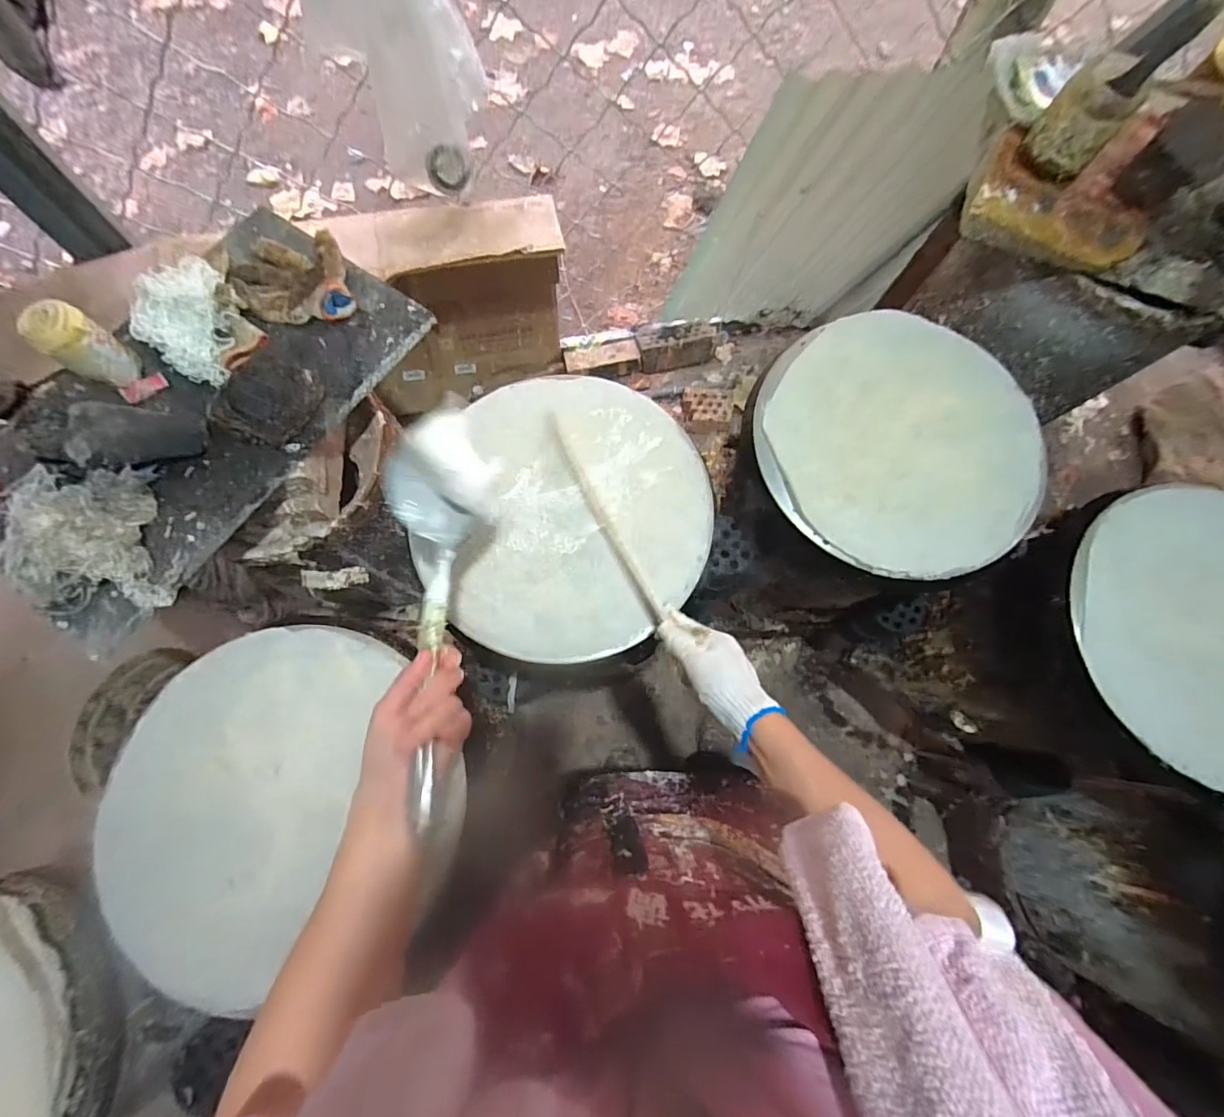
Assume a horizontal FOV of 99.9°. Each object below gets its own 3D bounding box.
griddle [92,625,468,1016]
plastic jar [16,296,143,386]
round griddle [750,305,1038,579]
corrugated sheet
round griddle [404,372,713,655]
[{"bbox_3d":[-0.381,0.268,0.563,0.380,0.042,0.334,-29,78,-8],"label":"griddle"},{"bbox_3d":[-0.664,-0.267,0.648,0.057,0.096,0.067,34,78,7],"label":"plastic jar"},{"bbox_3d":[0.392,-0.161,0.694,0.370,0.025,0.366,0,76,-1],"label":"round griddle"},{"bbox_3d":[0.472,-0.729,1.188,0.549,0.849,0.062,-5,92,-6],"label":"corrugated sheet"},{"bbox_3d":[-0.049,-0.056,0.660,0.342,0.025,0.374,0,76,-1],"label":"round griddle"}]

